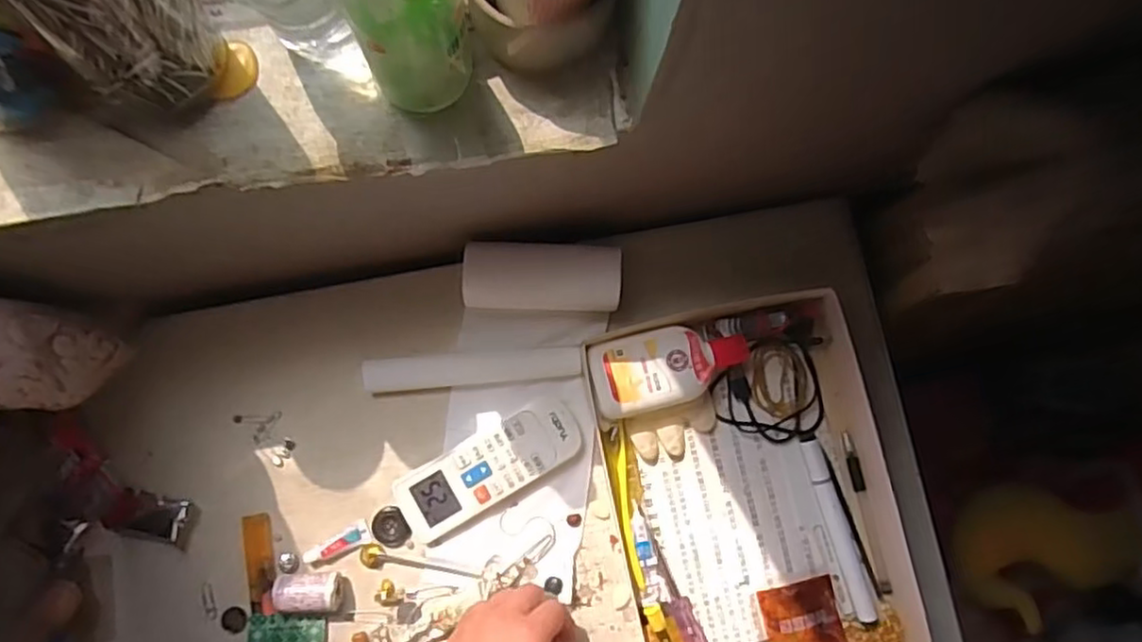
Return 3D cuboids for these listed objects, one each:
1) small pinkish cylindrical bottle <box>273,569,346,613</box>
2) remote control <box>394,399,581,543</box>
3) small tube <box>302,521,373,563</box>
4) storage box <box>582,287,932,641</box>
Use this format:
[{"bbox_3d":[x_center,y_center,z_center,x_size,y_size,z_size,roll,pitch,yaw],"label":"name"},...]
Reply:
[{"bbox_3d":[-0.203,0.209,0.519,0.047,0.026,0.028,-2,82,-3],"label":"small pinkish cylindrical bottle"},{"bbox_3d":[-0.064,0.117,0.545,0.150,0.016,0.054,-31,85,-7],"label":"remote control"},{"bbox_3d":[-0.184,0.177,0.534,0.052,0.008,0.017,-26,84,-6],"label":"small tube"},{"bbox_3d":[0.150,0.144,0.544,0.226,0.041,0.311,-13,83,-5],"label":"storage box"}]

